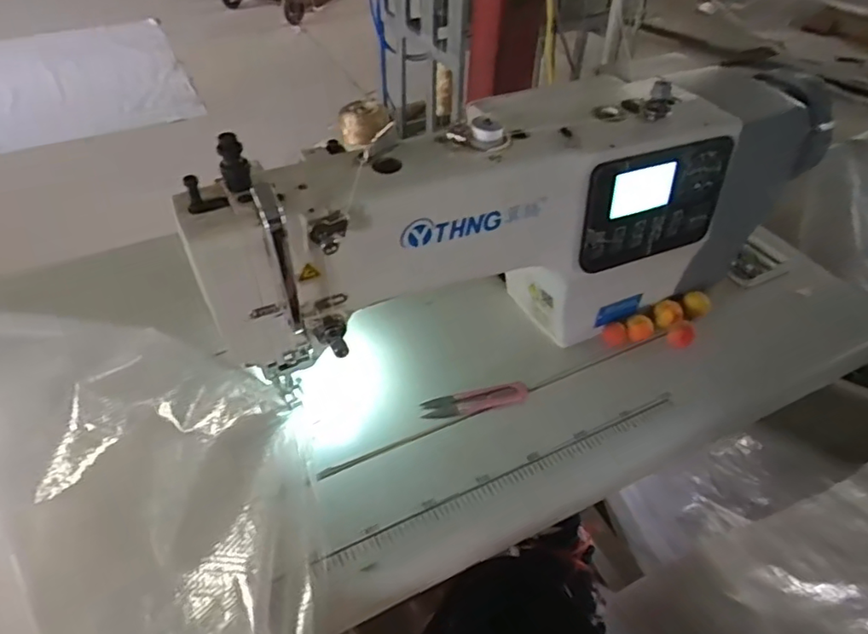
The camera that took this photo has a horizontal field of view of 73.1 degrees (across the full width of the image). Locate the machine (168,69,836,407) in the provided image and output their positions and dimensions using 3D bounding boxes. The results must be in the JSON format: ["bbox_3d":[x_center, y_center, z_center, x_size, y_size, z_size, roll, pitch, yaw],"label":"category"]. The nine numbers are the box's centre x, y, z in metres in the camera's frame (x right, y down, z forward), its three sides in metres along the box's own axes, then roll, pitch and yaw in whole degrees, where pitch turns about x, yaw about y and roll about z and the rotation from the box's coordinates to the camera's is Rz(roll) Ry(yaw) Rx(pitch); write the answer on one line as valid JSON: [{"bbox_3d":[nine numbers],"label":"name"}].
[{"bbox_3d":[0.050,-0.072,0.518,0.477,0.215,0.127,-16,48,-18],"label":"machine"}]

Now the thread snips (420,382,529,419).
[{"bbox_3d":[0.039,0.079,0.556,0.098,0.009,0.025,-11,46,3],"label":"thread snips"}]

